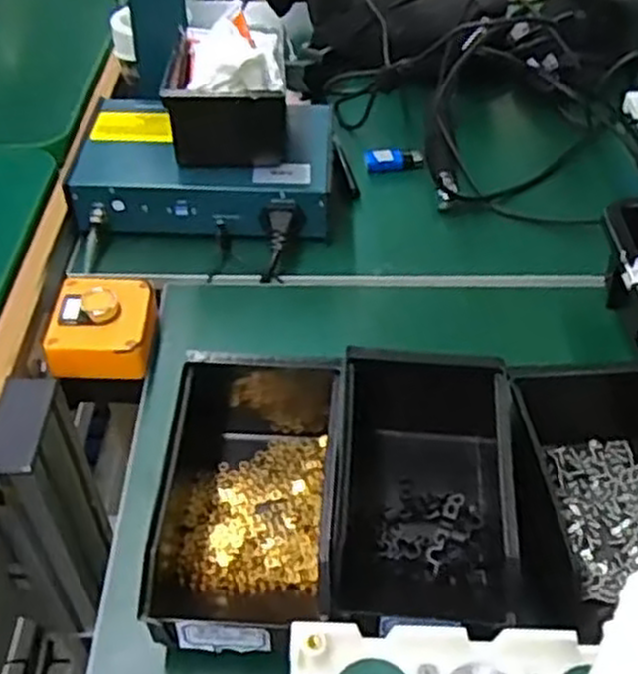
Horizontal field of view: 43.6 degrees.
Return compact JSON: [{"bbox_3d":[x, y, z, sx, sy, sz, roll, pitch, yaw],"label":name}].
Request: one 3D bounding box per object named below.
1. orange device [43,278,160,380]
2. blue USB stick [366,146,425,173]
[{"bbox_3d":[-0.164,-0.007,0.614,0.076,0.042,0.087,0,45,0],"label":"orange device"},{"bbox_3d":[0.078,-0.181,0.815,0.063,0.020,0.018,-10,46,-10],"label":"blue USB stick"}]

